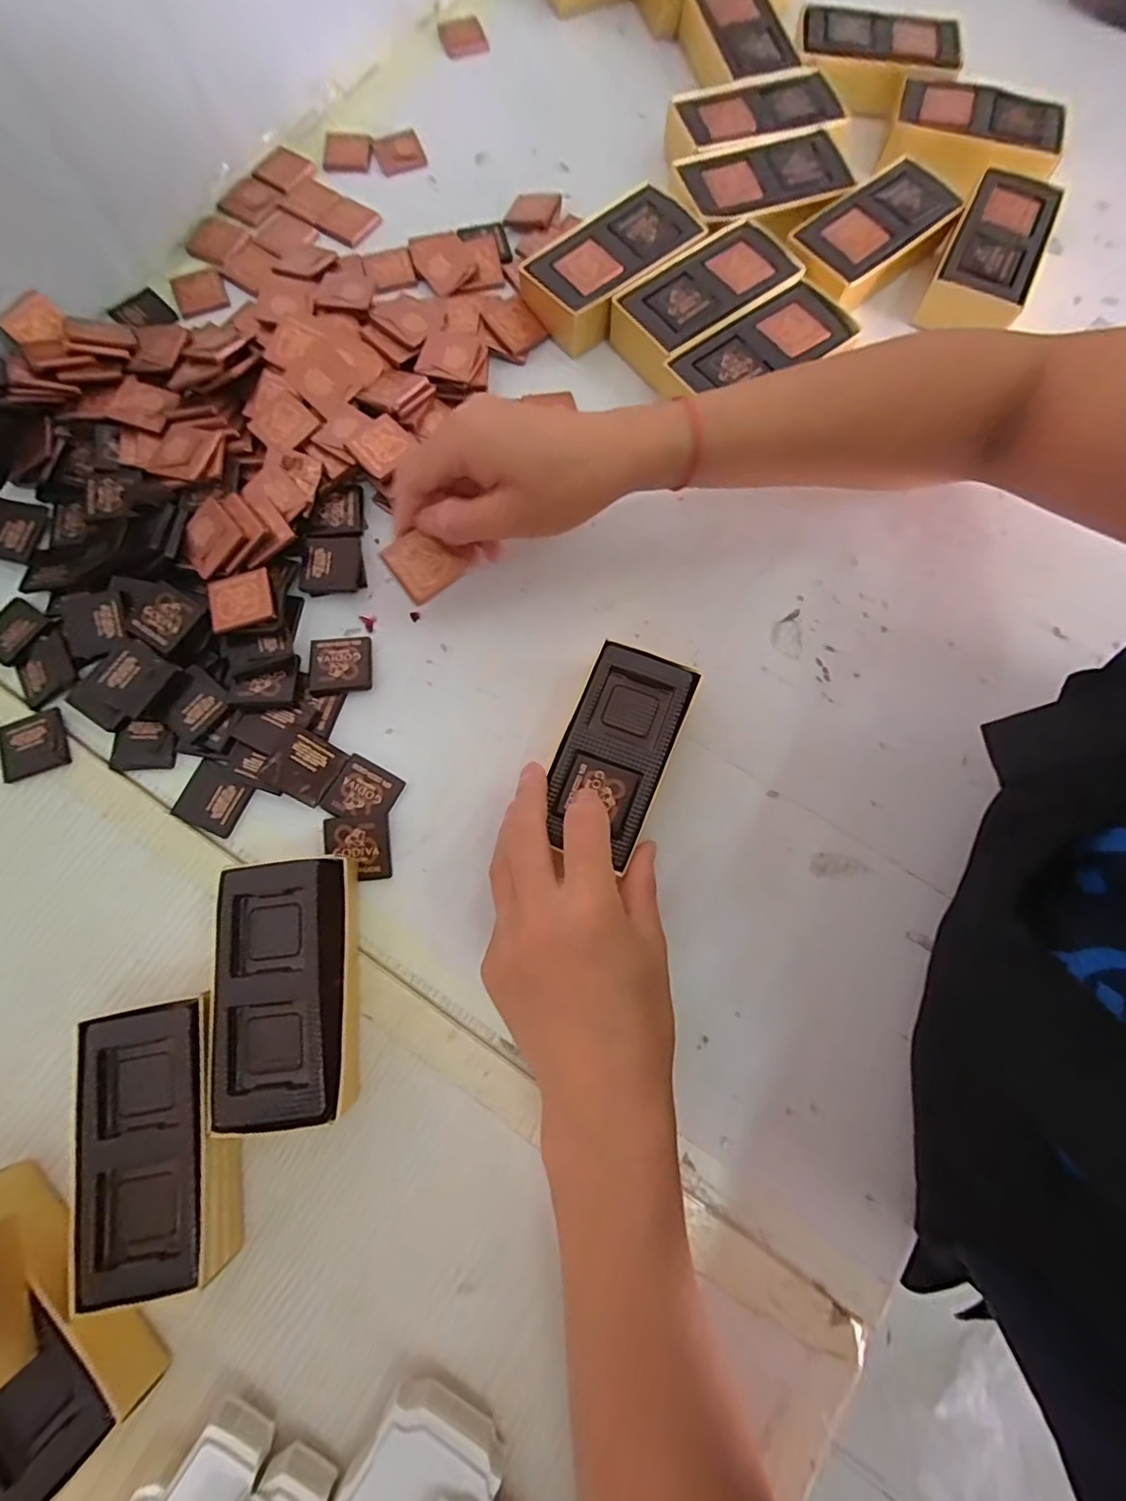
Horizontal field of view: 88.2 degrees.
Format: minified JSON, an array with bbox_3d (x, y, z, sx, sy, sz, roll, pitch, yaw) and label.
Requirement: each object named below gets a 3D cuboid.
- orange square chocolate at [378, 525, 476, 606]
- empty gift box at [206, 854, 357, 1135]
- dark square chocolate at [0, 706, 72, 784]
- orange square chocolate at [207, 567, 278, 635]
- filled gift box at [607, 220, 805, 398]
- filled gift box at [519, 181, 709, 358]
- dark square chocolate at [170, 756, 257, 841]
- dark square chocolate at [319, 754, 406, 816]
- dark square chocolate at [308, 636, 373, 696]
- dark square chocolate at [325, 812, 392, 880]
[{"bbox_3d":[-0.074,-0.105,0.318,0.039,0.007,0.033,-37,106,-6],"label":"orange square chocolate"},{"bbox_3d":[-0.126,0.108,0.275,0.066,0.040,0.116,-4,76,-2],"label":"empty gift box"},{"bbox_3d":[-0.290,-0.003,0.316,0.033,0.004,0.035,-22,77,-6],"label":"dark square chocolate"},{"bbox_3d":[-0.179,-0.084,0.320,0.034,0.004,0.033,-15,77,-4],"label":"orange square chocolate"},{"bbox_3d":[0.091,-0.284,0.373,0.116,0.029,0.067,-38,79,-9],"label":"filled gift box"},{"bbox_3d":[0.032,-0.314,0.382,0.114,0.034,0.059,-41,80,-10],"label":"filled gift box"},{"bbox_3d":[-0.189,0.025,0.313,0.037,0.004,0.034,25,77,6],"label":"dark square chocolate"},{"bbox_3d":[-0.108,0.023,0.314,0.034,0.004,0.033,26,77,6],"label":"dark square chocolate"},{"bbox_3d":[-0.127,-0.049,0.332,0.034,0.008,0.034,-5,76,-2],"label":"dark square chocolate"},{"bbox_3d":[-0.108,0.051,0.305,0.033,0.006,0.034,-7,76,-2],"label":"dark square chocolate"}]

